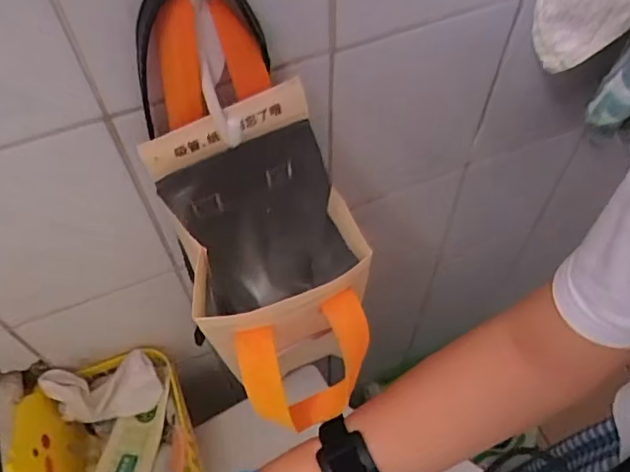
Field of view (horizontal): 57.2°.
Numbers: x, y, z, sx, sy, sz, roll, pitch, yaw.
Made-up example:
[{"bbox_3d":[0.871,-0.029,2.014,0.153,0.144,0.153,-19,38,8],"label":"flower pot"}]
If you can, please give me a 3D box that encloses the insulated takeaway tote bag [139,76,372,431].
[{"bbox_3d":[-0.032,0.033,0.464,0.125,0.308,0.207,-9,58,-4],"label":"insulated takeaway tote bag"}]

